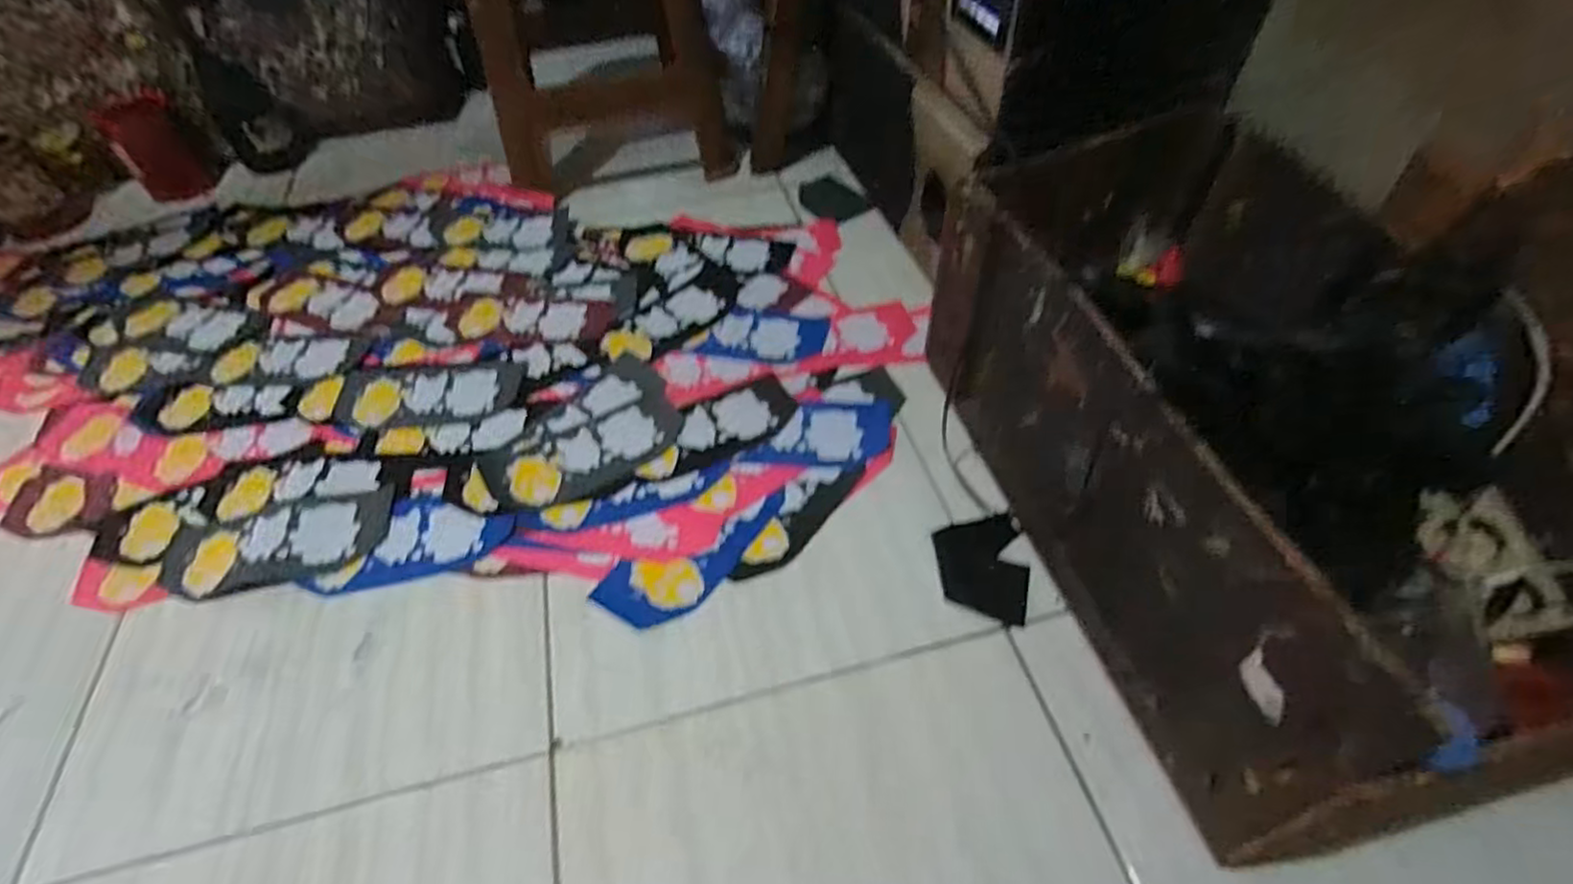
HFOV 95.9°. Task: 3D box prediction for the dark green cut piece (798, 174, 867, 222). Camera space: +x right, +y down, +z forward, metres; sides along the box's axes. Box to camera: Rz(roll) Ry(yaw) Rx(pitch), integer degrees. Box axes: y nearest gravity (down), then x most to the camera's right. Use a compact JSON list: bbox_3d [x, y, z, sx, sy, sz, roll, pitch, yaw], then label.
[{"bbox_3d":[0.068,-0.381,1.115,0.107,0.008,0.100,3,51,-3],"label":"dark green cut piece"}]

